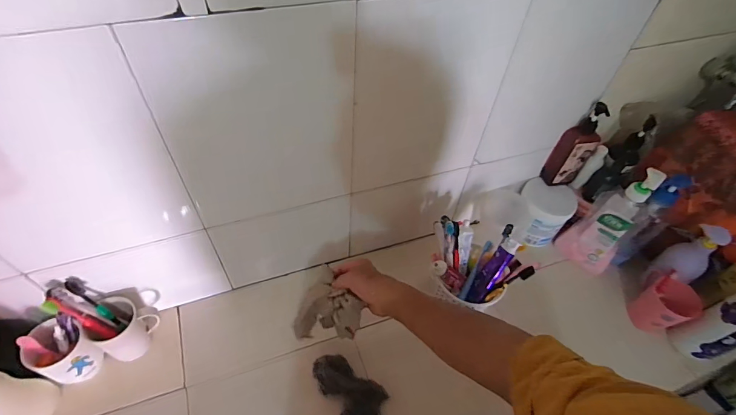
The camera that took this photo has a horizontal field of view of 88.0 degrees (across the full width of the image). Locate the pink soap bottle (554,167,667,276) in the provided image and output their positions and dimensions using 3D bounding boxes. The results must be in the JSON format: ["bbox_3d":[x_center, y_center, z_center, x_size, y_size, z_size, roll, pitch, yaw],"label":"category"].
[{"bbox_3d":[0.514,0.021,0.792,0.091,0.274,0.111,-34,61,-26],"label":"pink soap bottle"}]

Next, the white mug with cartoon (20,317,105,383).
[{"bbox_3d":[-0.485,0.231,0.609,0.080,0.094,0.077,12,52,6],"label":"white mug with cartoon"}]

